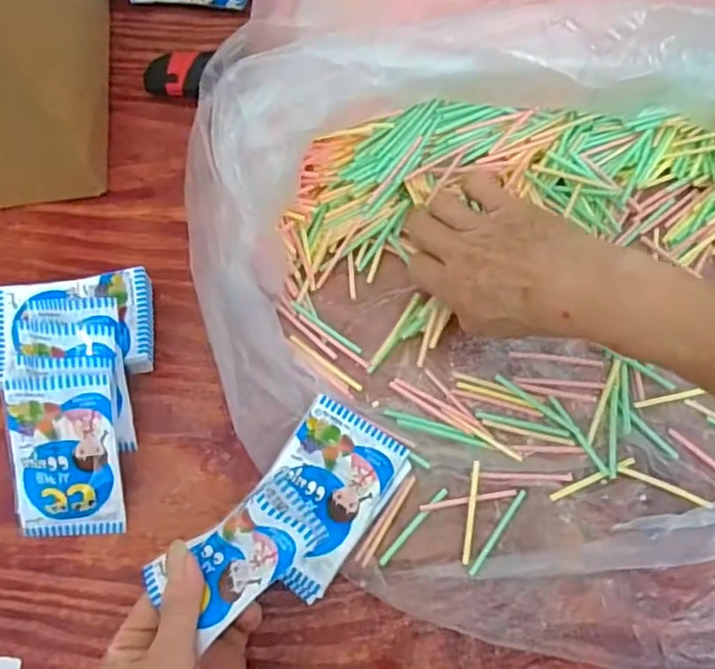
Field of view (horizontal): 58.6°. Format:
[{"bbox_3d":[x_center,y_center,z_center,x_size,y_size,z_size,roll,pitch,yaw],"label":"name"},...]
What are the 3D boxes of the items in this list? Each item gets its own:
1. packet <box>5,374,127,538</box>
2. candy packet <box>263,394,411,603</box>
[{"bbox_3d":[-0.187,0.078,0.405,0.065,0.010,0.103,-4,98,-4],"label":"packet"},{"bbox_3d":[-0.021,0.102,0.404,0.073,0.020,0.107,31,74,13],"label":"candy packet"}]

